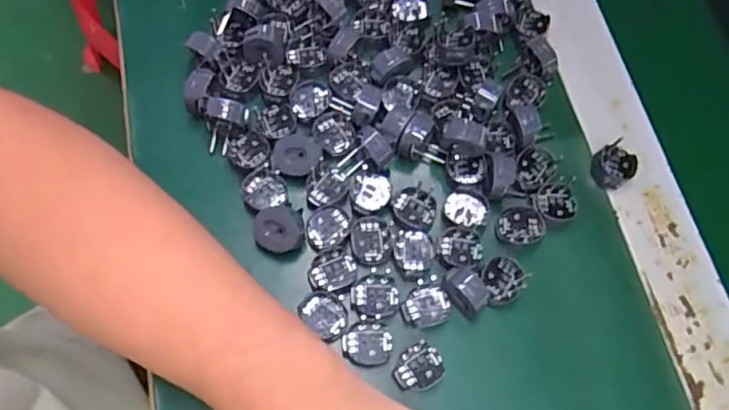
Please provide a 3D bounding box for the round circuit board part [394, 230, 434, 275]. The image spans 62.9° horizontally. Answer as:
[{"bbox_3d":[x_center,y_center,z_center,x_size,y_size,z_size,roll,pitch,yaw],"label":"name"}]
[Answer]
[{"bbox_3d":[0.030,0.027,0.357,0.023,0.004,0.026,-2,70,-3],"label":"round circuit board part"}]

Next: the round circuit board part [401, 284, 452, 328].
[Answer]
[{"bbox_3d":[0.036,0.059,0.347,0.028,0.006,0.022,-18,71,-9],"label":"round circuit board part"}]

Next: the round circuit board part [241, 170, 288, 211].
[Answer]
[{"bbox_3d":[-0.063,-0.009,0.371,0.028,0.006,0.024,-13,89,5],"label":"round circuit board part"}]

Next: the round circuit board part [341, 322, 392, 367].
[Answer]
[{"bbox_3d":[0.002,0.078,0.337,0.028,0.004,0.024,-15,71,-8],"label":"round circuit board part"}]

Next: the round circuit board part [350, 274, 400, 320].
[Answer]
[{"bbox_3d":[0.007,0.053,0.346,0.026,0.004,0.025,1,70,-2],"label":"round circuit board part"}]

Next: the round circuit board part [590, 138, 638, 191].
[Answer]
[{"bbox_3d":[0.163,-0.026,0.386,0.029,0.019,0.025,-41,76,-16],"label":"round circuit board part"}]

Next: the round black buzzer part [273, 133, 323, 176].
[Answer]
[{"bbox_3d":[-0.042,-0.032,0.374,0.030,0.010,0.028,1,70,-2],"label":"round black buzzer part"}]

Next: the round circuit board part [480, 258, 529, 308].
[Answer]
[{"bbox_3d":[0.083,0.044,0.353,0.027,0.009,0.026,1,70,-2],"label":"round circuit board part"}]

